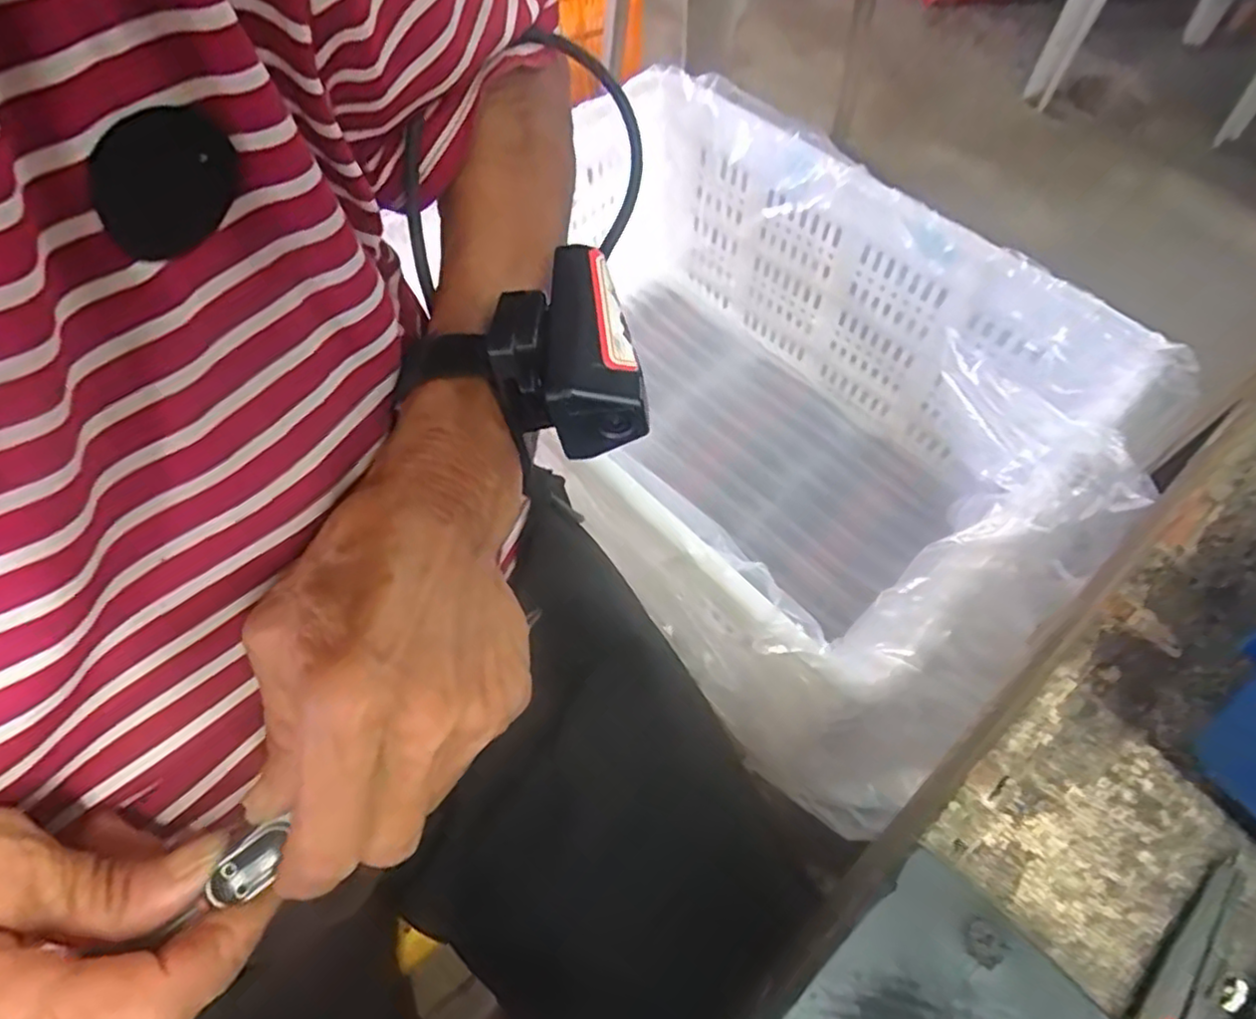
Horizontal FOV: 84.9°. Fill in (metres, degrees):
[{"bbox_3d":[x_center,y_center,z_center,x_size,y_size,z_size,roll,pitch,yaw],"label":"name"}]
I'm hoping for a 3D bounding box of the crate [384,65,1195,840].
[{"bbox_3d":[0.096,-0.069,0.555,0.466,0.235,0.372,40,68,21],"label":"crate"}]

